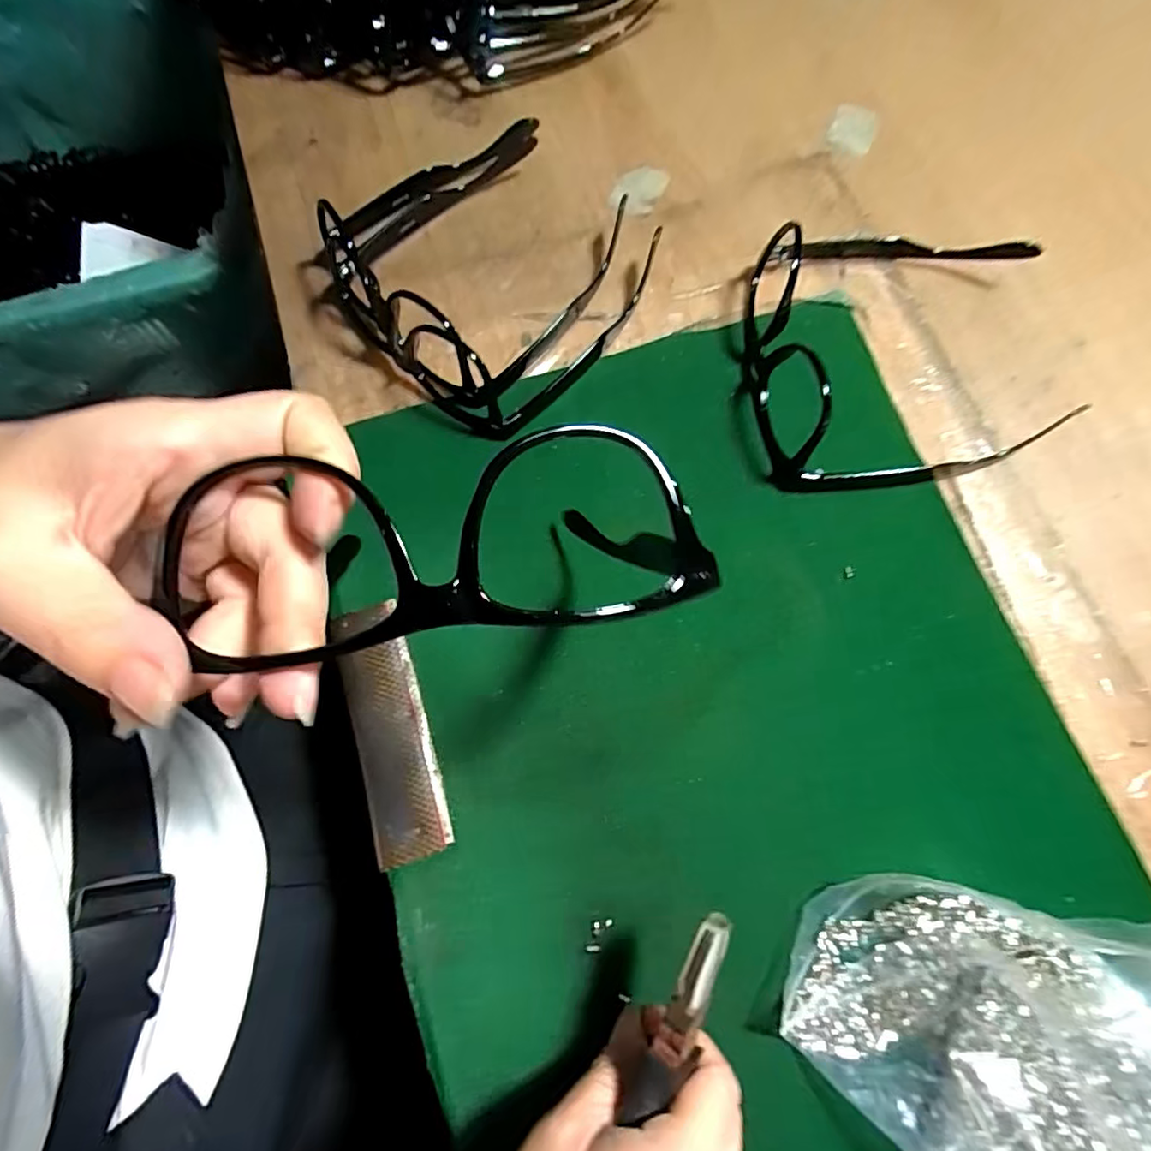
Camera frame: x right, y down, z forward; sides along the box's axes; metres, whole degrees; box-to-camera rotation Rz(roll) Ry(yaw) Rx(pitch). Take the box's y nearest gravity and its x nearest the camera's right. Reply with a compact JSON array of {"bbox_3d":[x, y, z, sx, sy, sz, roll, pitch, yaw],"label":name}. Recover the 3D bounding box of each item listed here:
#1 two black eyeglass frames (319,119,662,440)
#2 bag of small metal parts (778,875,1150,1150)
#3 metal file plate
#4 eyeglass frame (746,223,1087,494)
[{"bbox_3d":[-0.050,-0.185,0.334,0.172,0.044,0.165,43,78,12],"label":"two black eyeglass frames"},{"bbox_3d":[0.164,0.199,0.220,0.155,0.039,0.140,9,73,4],"label":"bag of small metal parts"},{"bbox_3d":[-0.088,0.071,0.278,0.034,0.006,0.118,-18,74,-5],"label":"metal file plate"},{"bbox_3d":[0.178,-0.128,0.317,0.166,0.039,0.156,-5,73,-1],"label":"eyeglass frame"}]

